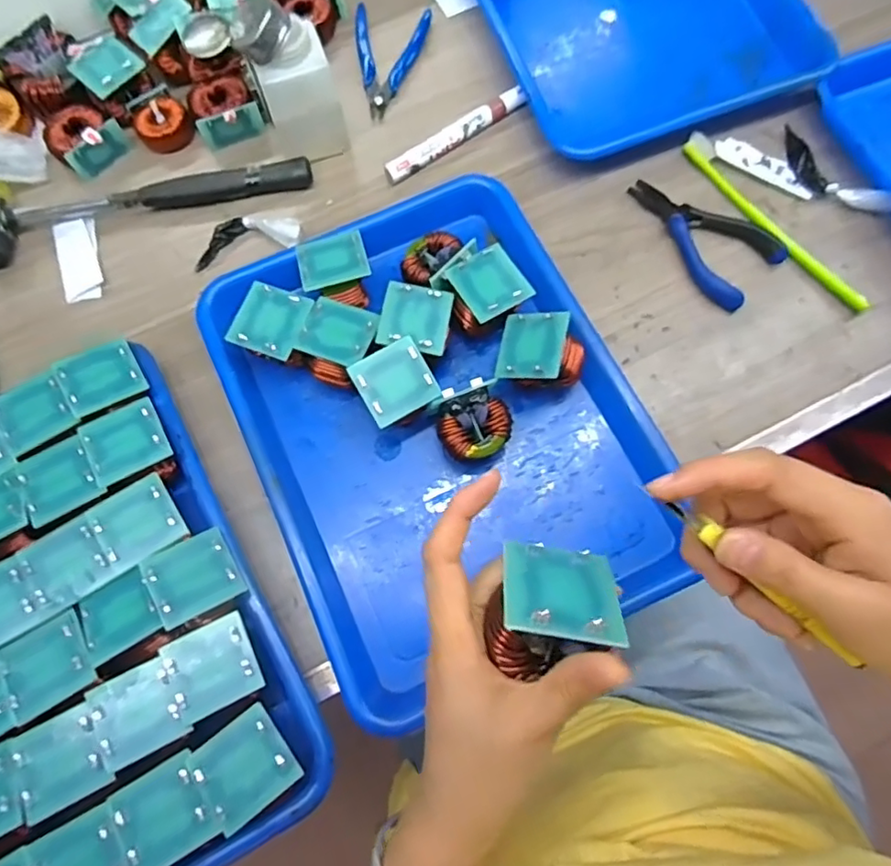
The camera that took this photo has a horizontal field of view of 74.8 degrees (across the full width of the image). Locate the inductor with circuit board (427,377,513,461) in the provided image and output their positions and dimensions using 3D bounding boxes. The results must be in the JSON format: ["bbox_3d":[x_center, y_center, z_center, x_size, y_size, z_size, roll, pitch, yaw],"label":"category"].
[{"bbox_3d":[0.019,-0.004,0.390,0.048,0.044,0.046,-21,72,-5],"label":"inductor with circuit board"}]

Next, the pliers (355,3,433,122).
[{"bbox_3d":[-0.057,-0.323,0.506,0.065,0.012,0.112,12,74,5],"label":"pliers"}]

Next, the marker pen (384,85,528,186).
[{"bbox_3d":[0.008,-0.243,0.474,0.130,0.013,0.016,-35,76,-9],"label":"marker pen"}]

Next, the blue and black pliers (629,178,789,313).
[{"bbox_3d":[0.191,-0.153,0.442,0.121,0.016,0.069,43,78,12],"label":"blue and black pliers"}]

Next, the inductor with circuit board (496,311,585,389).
[{"bbox_3d":[0.065,-0.052,0.388,0.051,0.036,0.048,-2,69,29],"label":"inductor with circuit board"}]

